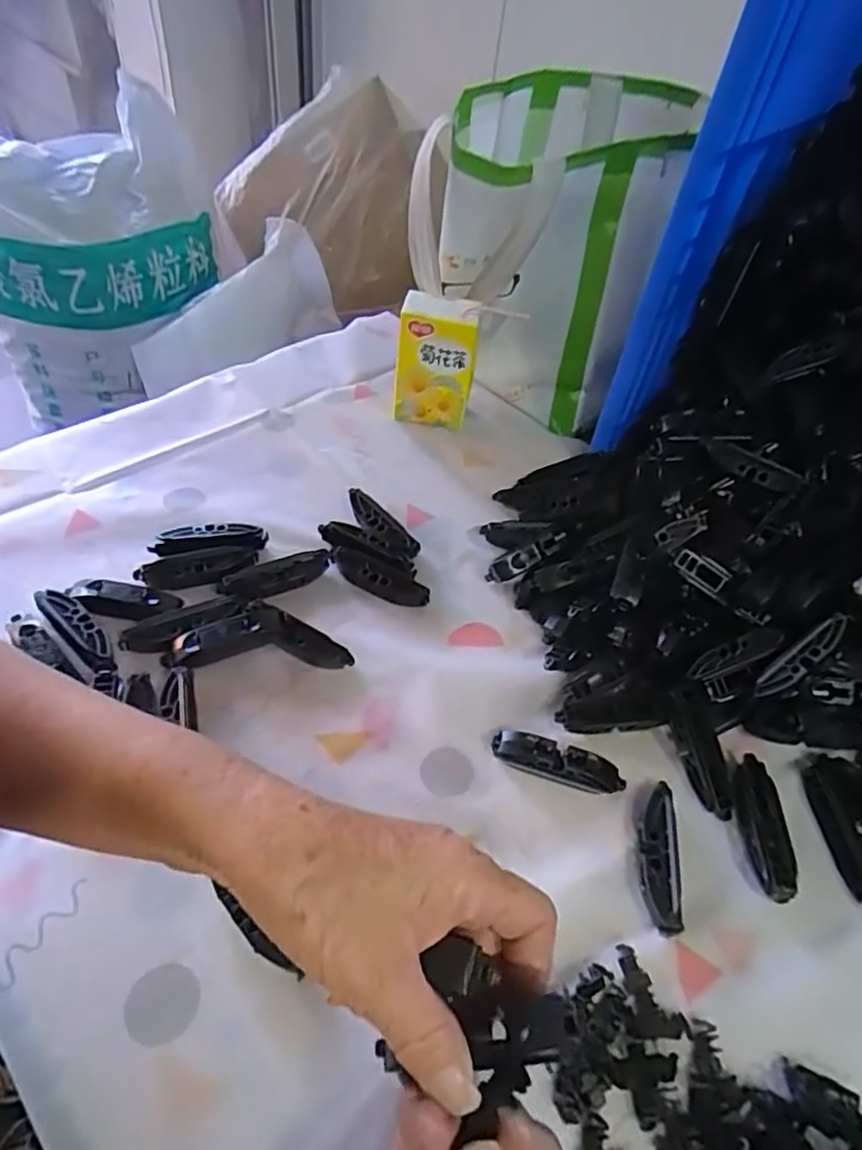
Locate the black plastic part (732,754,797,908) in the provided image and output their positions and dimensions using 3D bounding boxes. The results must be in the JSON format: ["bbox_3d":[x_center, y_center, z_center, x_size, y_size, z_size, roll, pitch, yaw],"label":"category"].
[{"bbox_3d":[0.196,0.149,0.382,0.024,0.012,0.082,6,50,-1],"label":"black plastic part"}]

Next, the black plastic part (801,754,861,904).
[{"bbox_3d":[0.247,0.152,0.387,0.021,0.010,0.088,-1,50,-6],"label":"black plastic part"}]

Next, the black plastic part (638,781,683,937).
[{"bbox_3d":[0.128,0.158,0.364,0.017,0.016,0.079,10,50,3],"label":"black plastic part"}]

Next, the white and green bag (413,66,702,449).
[{"bbox_3d":[0.088,-0.282,0.577,0.188,0.244,0.142,11,50,3],"label":"white and green bag"}]

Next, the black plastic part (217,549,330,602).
[{"bbox_3d":[-0.110,0.000,0.461,0.077,0.012,0.021,-21,55,-22],"label":"black plastic part"}]

